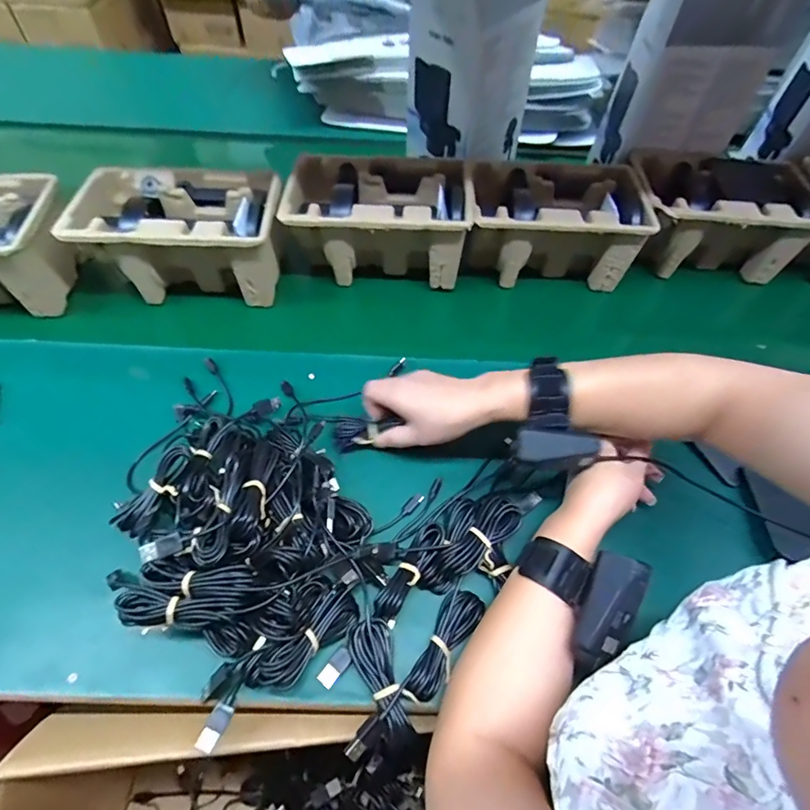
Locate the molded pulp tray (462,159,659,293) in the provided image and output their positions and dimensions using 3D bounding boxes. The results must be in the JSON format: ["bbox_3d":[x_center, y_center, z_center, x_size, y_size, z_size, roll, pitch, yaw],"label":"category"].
[{"bbox_3d":[0.190,-0.228,0.626,0.218,0.124,0.139,3,50,0],"label":"molded pulp tray"}]

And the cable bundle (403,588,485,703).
[{"bbox_3d":[0.034,0.189,0.374,0.031,0.015,0.088,25,53,17],"label":"cable bundle"}]

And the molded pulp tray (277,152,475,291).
[{"bbox_3d":[-0.033,-0.235,0.608,0.218,0.109,0.147,5,50,1],"label":"molded pulp tray"}]

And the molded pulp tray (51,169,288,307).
[{"bbox_3d":[-0.264,-0.199,0.582,0.229,0.115,0.150,-5,51,-7],"label":"molded pulp tray"}]

